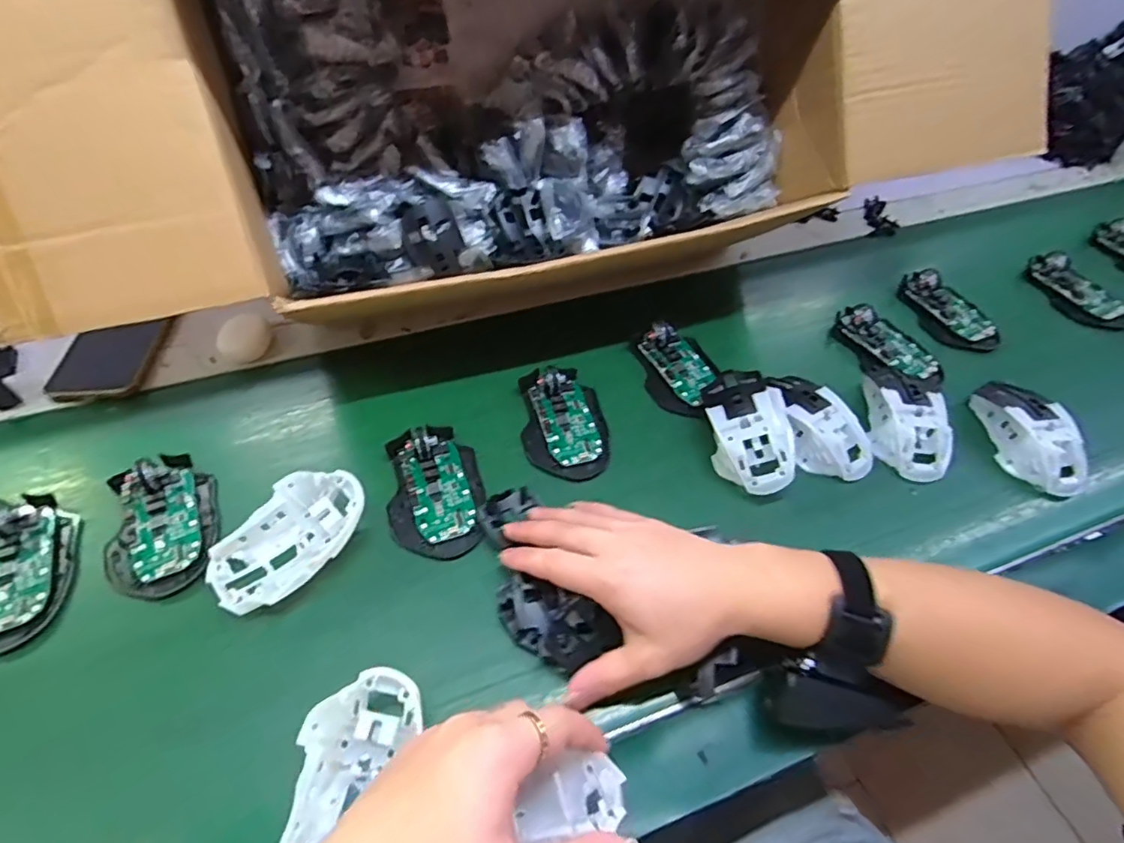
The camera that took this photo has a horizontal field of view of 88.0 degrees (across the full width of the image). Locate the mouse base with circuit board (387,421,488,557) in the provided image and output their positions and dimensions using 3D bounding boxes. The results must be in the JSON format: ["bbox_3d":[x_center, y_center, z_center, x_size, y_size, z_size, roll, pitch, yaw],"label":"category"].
[{"bbox_3d":[-0.101,0.053,0.462,0.076,0.023,0.113,-13,58,-15],"label":"mouse base with circuit board"}]

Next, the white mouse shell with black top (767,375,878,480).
[{"bbox_3d":[0.222,0.006,0.513,0.062,0.044,0.113,-32,60,-25],"label":"white mouse shell with black top"}]

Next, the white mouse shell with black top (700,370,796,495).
[{"bbox_3d":[0.155,0.006,0.491,0.061,0.047,0.109,-1,52,-4],"label":"white mouse shell with black top"}]

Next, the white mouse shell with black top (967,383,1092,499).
[{"bbox_3d":[0.410,0.010,0.512,0.059,0.041,0.114,-15,54,-14],"label":"white mouse shell with black top"}]

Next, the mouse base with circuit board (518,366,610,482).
[{"bbox_3d":[0.002,-0.003,0.509,0.071,0.028,0.107,-6,52,-8],"label":"mouse base with circuit board"}]

